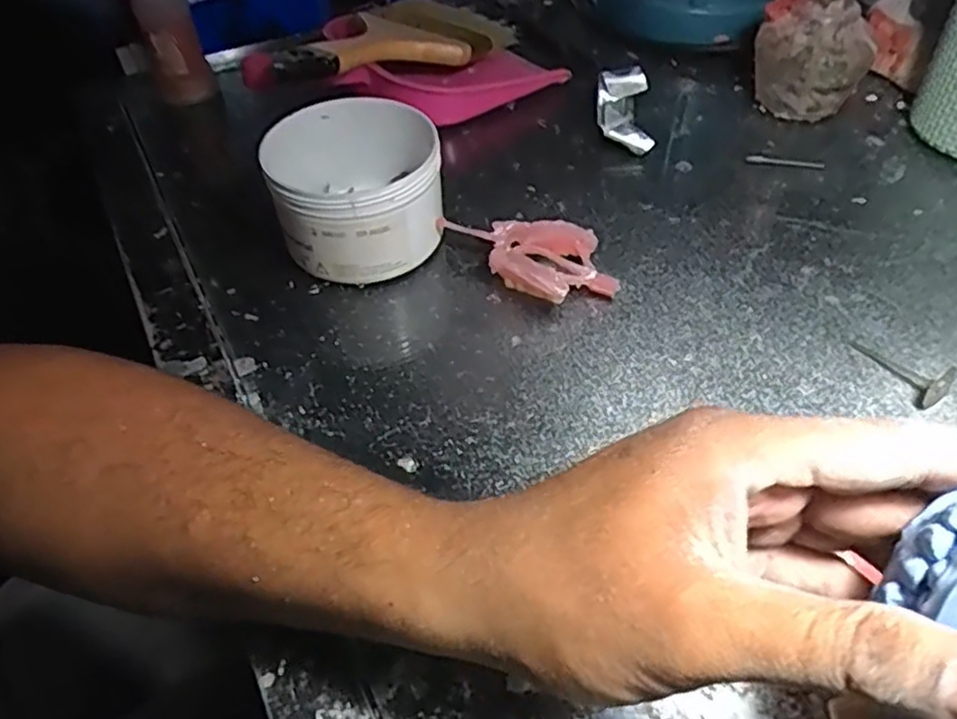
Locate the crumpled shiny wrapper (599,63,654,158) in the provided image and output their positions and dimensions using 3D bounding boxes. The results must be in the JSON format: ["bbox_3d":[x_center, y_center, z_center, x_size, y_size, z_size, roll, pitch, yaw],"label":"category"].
[{"bbox_3d":[0.097,-0.166,0.462,0.032,0.028,0.066,1,49,3],"label":"crumpled shiny wrapper"}]

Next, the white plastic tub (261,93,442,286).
[{"bbox_3d":[-0.067,-0.092,0.380,0.086,0.064,0.091,-1,49,1],"label":"white plastic tub"}]

